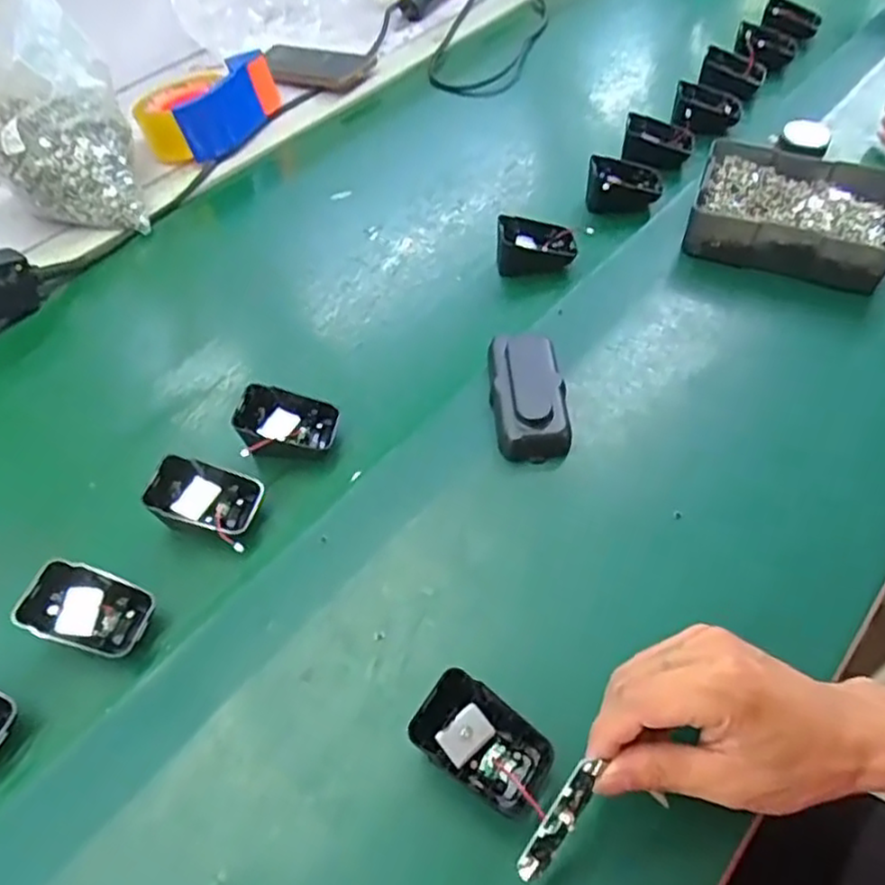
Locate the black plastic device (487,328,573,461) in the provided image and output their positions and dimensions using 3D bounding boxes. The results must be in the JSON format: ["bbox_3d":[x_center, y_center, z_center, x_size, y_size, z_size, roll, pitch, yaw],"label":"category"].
[{"bbox_3d":[0.061,-0.033,0.501,0.050,0.031,0.104,-3,51,3],"label":"black plastic device"}]

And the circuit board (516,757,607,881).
[{"bbox_3d":[0.054,0.171,0.317,0.012,0.021,0.060,30,96,26],"label":"circuit board"}]

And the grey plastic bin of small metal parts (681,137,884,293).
[{"bbox_3d":[0.299,-0.199,0.594,0.157,0.041,0.132,17,55,18],"label":"grey plastic bin of small metal parts"}]

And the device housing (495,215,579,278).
[{"bbox_3d":[0.081,-0.173,0.601,0.066,0.036,0.046,1,52,7],"label":"device housing"}]

